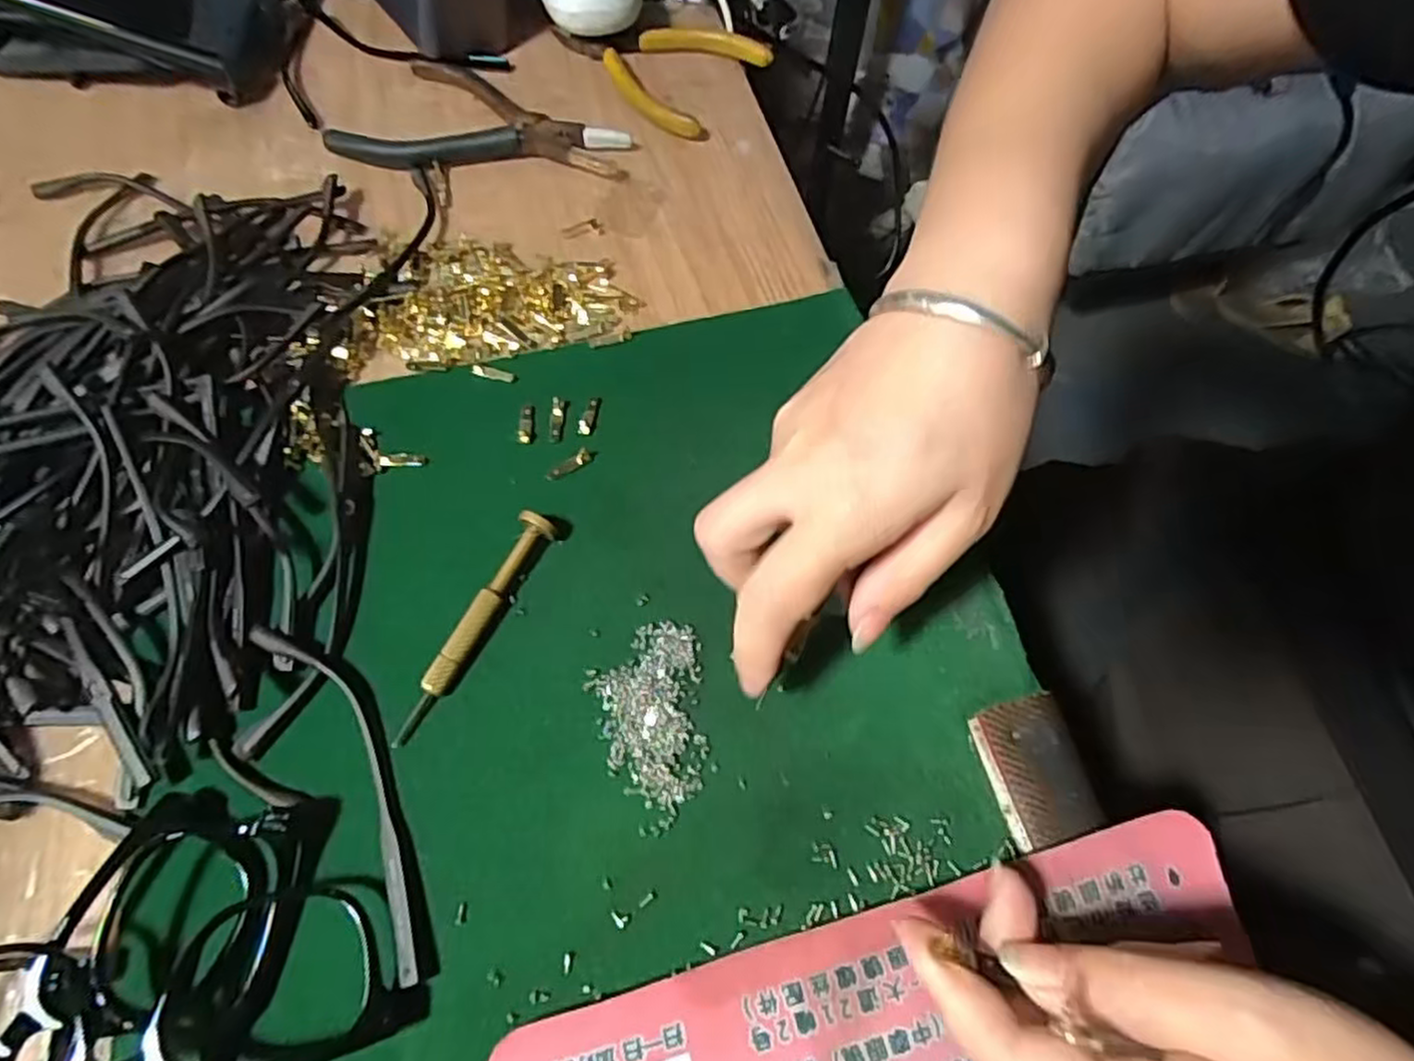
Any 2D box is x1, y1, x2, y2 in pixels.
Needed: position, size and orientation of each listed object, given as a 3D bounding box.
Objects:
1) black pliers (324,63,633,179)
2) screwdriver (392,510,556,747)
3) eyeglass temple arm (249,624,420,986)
[{"bbox_3d":[-0.116,-0.218,0.385,0.150,0.014,0.071,4,64,1],"label":"black pliers"},{"bbox_3d":[-0.085,0.034,0.266,0.011,0.015,0.092,27,67,12],"label":"screwdriver"},{"bbox_3d":[-0.118,0.083,0.246,0.022,0.011,0.129,-31,69,-14],"label":"eyeglass temple arm"}]

